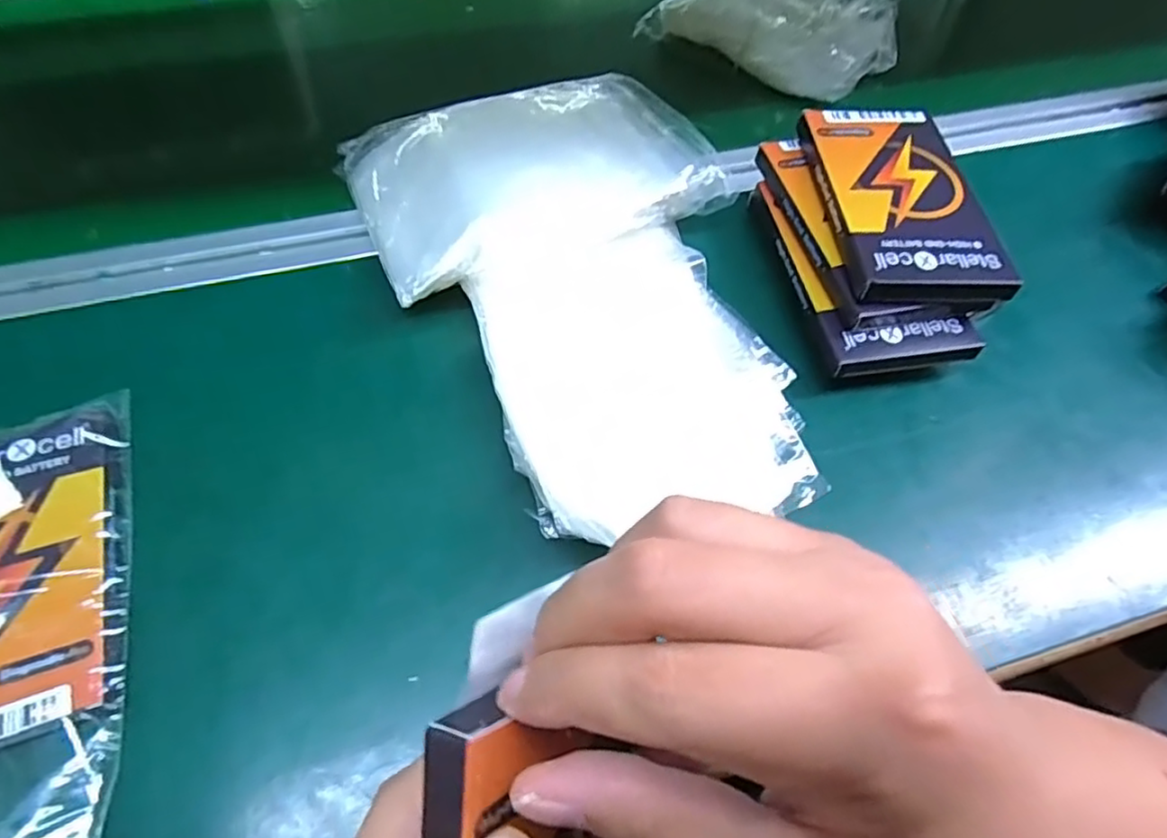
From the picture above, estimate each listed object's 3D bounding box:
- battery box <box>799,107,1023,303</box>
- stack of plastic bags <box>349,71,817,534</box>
[{"bbox_3d":[0.168,-0.119,0.347,0.077,0.014,0.135,-2,59,-4],"label":"battery box"},{"bbox_3d":[0.006,-0.075,0.344,0.197,0.049,0.290,-21,62,-14],"label":"stack of plastic bags"}]

